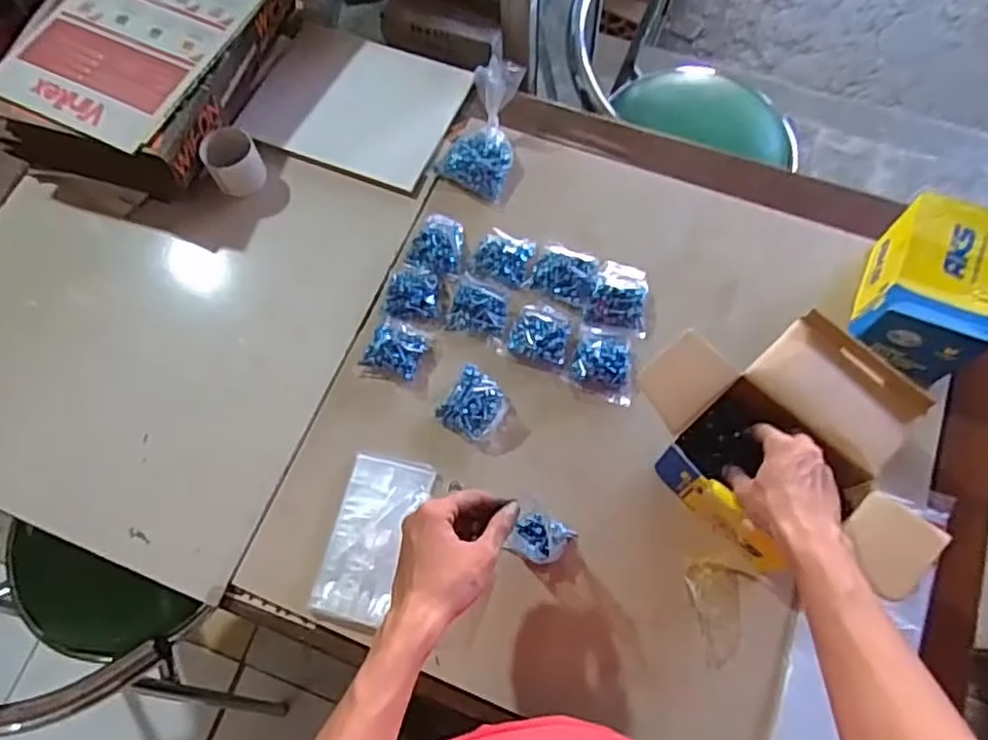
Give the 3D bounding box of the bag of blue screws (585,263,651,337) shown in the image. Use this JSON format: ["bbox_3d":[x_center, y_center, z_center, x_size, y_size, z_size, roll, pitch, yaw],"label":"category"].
[{"bbox_3d":[0.137,-0.080,0.736,0.063,0.022,0.081,13,70,7],"label":"bag of blue screws"}]

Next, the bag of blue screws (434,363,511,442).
[{"bbox_3d":[-0.020,0.037,0.696,0.060,0.024,0.061,37,75,14],"label":"bag of blue screws"}]

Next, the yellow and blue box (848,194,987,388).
[{"bbox_3d":[0.436,-0.080,0.685,0.104,0.099,0.165,25,72,11],"label":"yellow and blue box"}]

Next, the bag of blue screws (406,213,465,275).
[{"bbox_3d":[-0.062,-0.142,0.765,0.060,0.015,0.077,8,70,5],"label":"bag of blue screws"}]

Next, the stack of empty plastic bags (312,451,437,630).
[{"bbox_3d":[-0.118,0.161,0.658,0.081,0.022,0.157,12,70,7],"label":"stack of empty plastic bags"}]

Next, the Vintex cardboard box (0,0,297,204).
[{"bbox_3d":[-0.395,-0.384,0.814,0.232,0.108,0.351,20,71,9],"label":"Vintex cardboard box"}]

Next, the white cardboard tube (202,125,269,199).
[{"bbox_3d":[-0.303,-0.245,0.787,0.060,0.051,0.061,-1,69,2],"label":"white cardboard tube"}]

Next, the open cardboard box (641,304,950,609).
[{"bbox_3d":[0.271,0.063,0.615,0.196,0.106,0.252,-39,73,-12],"label":"open cardboard box"}]

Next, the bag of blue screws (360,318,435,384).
[{"bbox_3d":[-0.103,-0.023,0.722,0.060,0.020,0.058,21,71,9],"label":"bag of blue screws"}]

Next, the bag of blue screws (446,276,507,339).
[{"bbox_3d":[-0.015,-0.068,0.734,0.061,0.021,0.056,9,70,6],"label":"bag of blue screws"}]

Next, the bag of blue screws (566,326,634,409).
[{"bbox_3d":[0.115,-0.007,0.707,0.067,0.027,0.075,16,71,8],"label":"bag of blue screws"}]

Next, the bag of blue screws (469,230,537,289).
[{"bbox_3d":[0.014,-0.125,0.756,0.065,0.017,0.057,15,71,8],"label":"bag of blue screws"}]

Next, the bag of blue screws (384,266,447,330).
[{"bbox_3d":[-0.085,-0.079,0.744,0.065,0.014,0.062,12,70,7],"label":"bag of blue screws"}]

